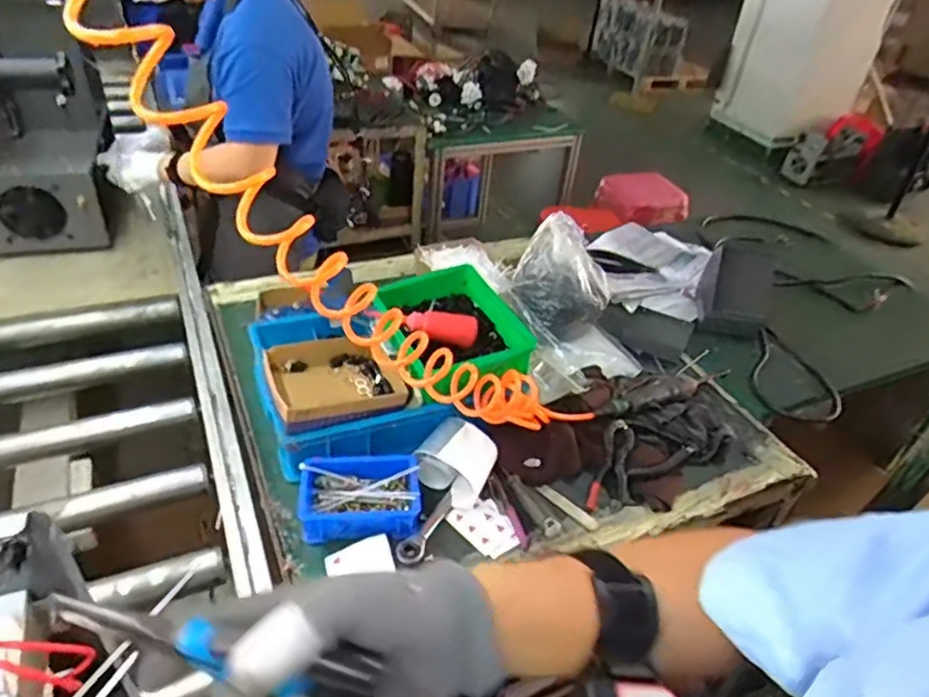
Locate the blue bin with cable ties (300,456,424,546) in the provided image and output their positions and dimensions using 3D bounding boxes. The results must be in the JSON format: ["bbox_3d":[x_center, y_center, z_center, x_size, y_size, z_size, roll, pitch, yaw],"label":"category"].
[{"bbox_3d":[-0.135,0.195,0.830,0.153,0.054,0.100,-1,38,-10],"label":"blue bin with cable ties"}]

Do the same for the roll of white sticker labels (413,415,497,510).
[{"bbox_3d":[-0.009,0.155,0.881,0.101,0.070,0.088,26,42,23],"label":"roll of white sticker labels"}]

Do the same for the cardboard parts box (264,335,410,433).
[{"bbox_3d":[-0.184,0.045,0.898,0.173,0.051,0.156,-14,42,-24],"label":"cardboard parts box"}]

